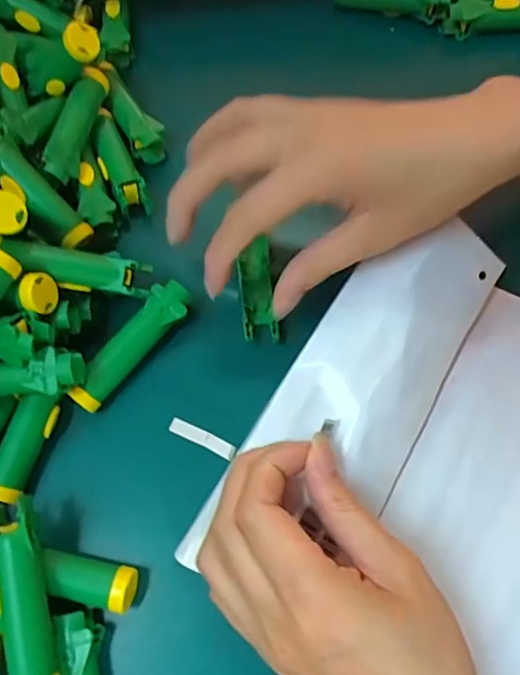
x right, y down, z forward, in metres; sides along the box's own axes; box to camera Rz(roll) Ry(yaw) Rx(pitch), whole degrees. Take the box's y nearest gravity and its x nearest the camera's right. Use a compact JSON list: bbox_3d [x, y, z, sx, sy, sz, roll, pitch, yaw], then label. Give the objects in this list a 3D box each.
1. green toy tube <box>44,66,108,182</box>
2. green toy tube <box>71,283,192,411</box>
[{"bbox_3d":[-0.110,-0.127,0.333,0.016,0.024,0.077,9,69,6],"label":"green toy tube"},{"bbox_3d":[-0.068,0.004,0.293,0.020,0.014,0.079,40,75,16],"label":"green toy tube"}]

